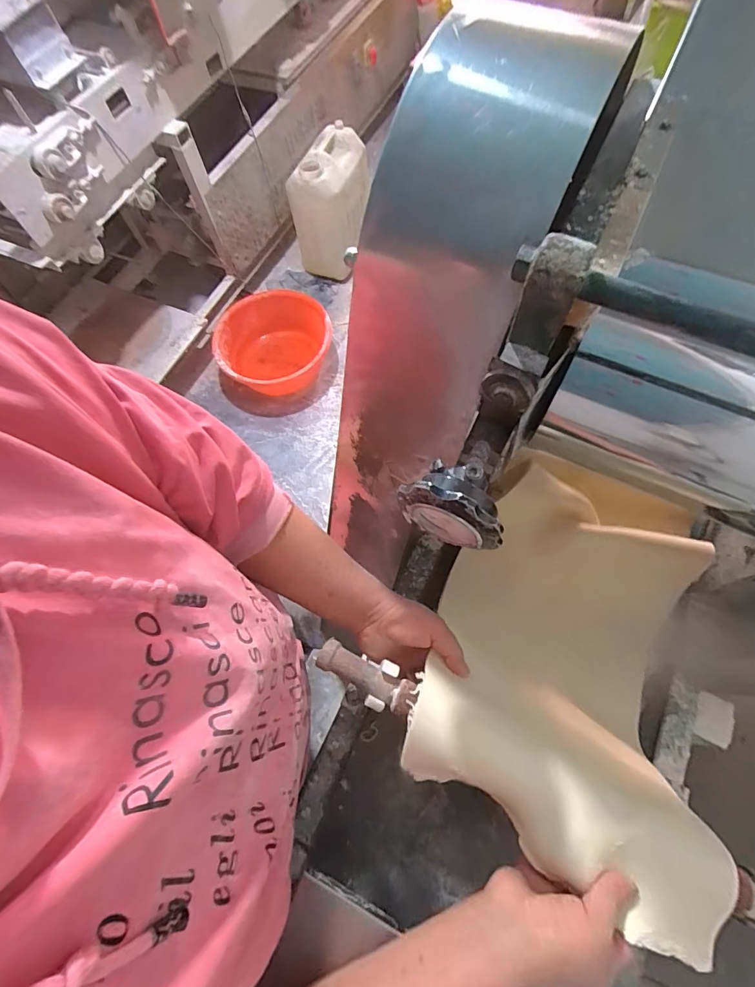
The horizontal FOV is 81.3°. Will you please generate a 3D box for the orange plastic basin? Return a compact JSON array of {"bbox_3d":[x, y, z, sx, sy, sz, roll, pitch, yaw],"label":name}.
[{"bbox_3d":[-0.387,-0.557,1.666,0.426,0.133,0.403,-1,68,2],"label":"orange plastic basin"}]

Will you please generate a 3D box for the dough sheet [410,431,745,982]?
[{"bbox_3d":[0.207,0.154,0.488,0.261,0.189,0.408,19,70,10],"label":"dough sheet"}]

